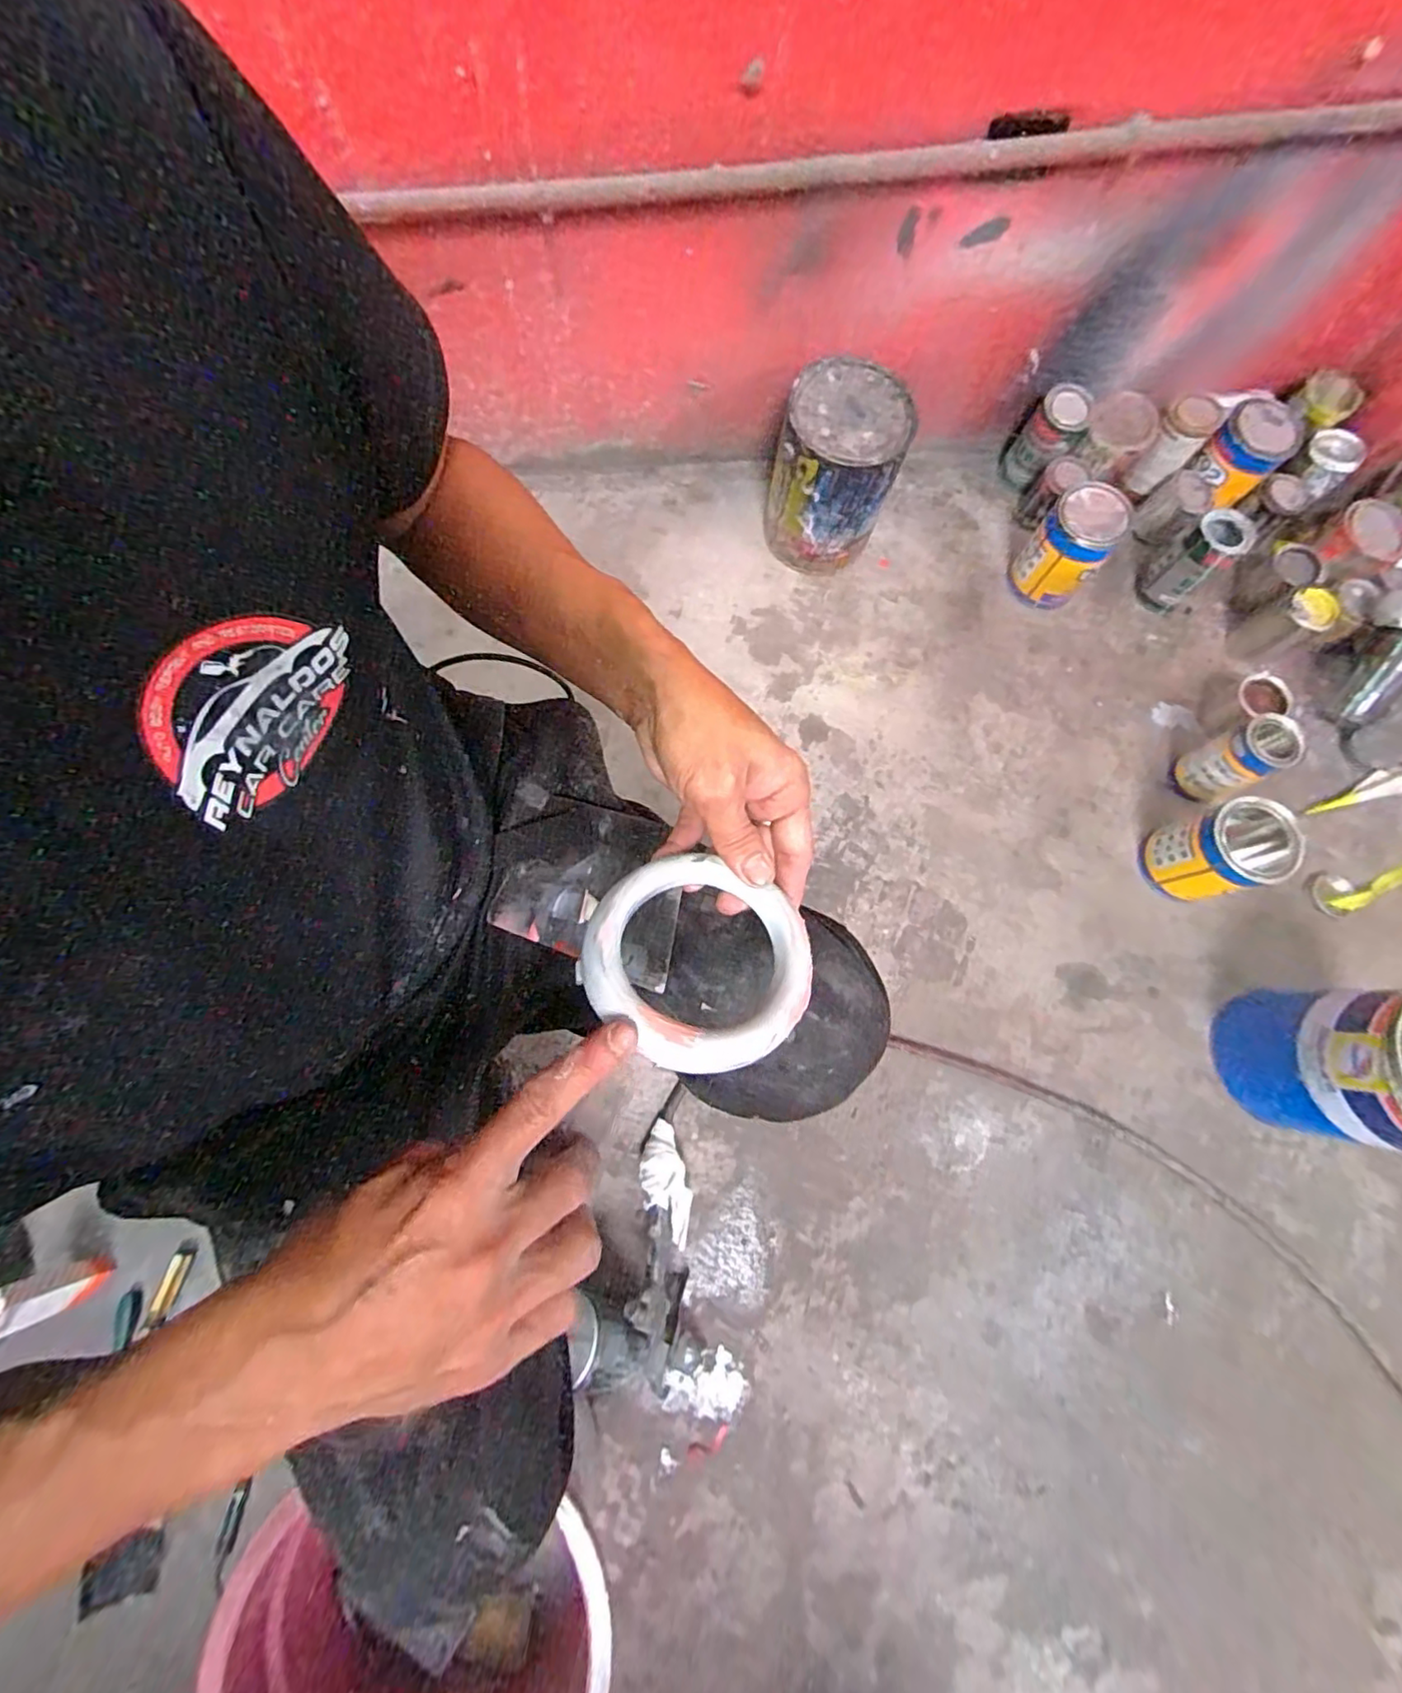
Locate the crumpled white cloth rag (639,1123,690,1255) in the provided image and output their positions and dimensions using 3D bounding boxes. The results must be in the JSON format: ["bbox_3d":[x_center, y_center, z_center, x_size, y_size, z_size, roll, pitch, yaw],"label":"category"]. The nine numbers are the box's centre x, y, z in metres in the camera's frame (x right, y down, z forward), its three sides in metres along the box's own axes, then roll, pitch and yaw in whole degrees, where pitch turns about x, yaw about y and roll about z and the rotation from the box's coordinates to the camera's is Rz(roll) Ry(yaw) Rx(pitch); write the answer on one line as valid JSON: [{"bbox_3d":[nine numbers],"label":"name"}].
[{"bbox_3d":[-0.041,0.385,0.700,0.048,0.053,0.126,-16,77,-6],"label":"crumpled white cloth rag"}]

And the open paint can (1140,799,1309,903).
[{"bbox_3d":[0.649,0.009,0.776,0.104,0.125,0.099,1,75,-2],"label":"open paint can"}]

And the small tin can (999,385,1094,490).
[{"bbox_3d":[0.511,-0.606,0.918,0.082,0.123,0.069,29,76,5],"label":"small tin can"}]

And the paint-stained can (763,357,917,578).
[{"bbox_3d":[0.184,-0.507,0.854,0.149,0.213,0.141,1,75,-2],"label":"paint-stained can"}]

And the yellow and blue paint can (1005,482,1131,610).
[{"bbox_3d":[0.524,-0.423,0.884,0.097,0.147,0.093,1,75,-2],"label":"yellow and blue paint can"}]

